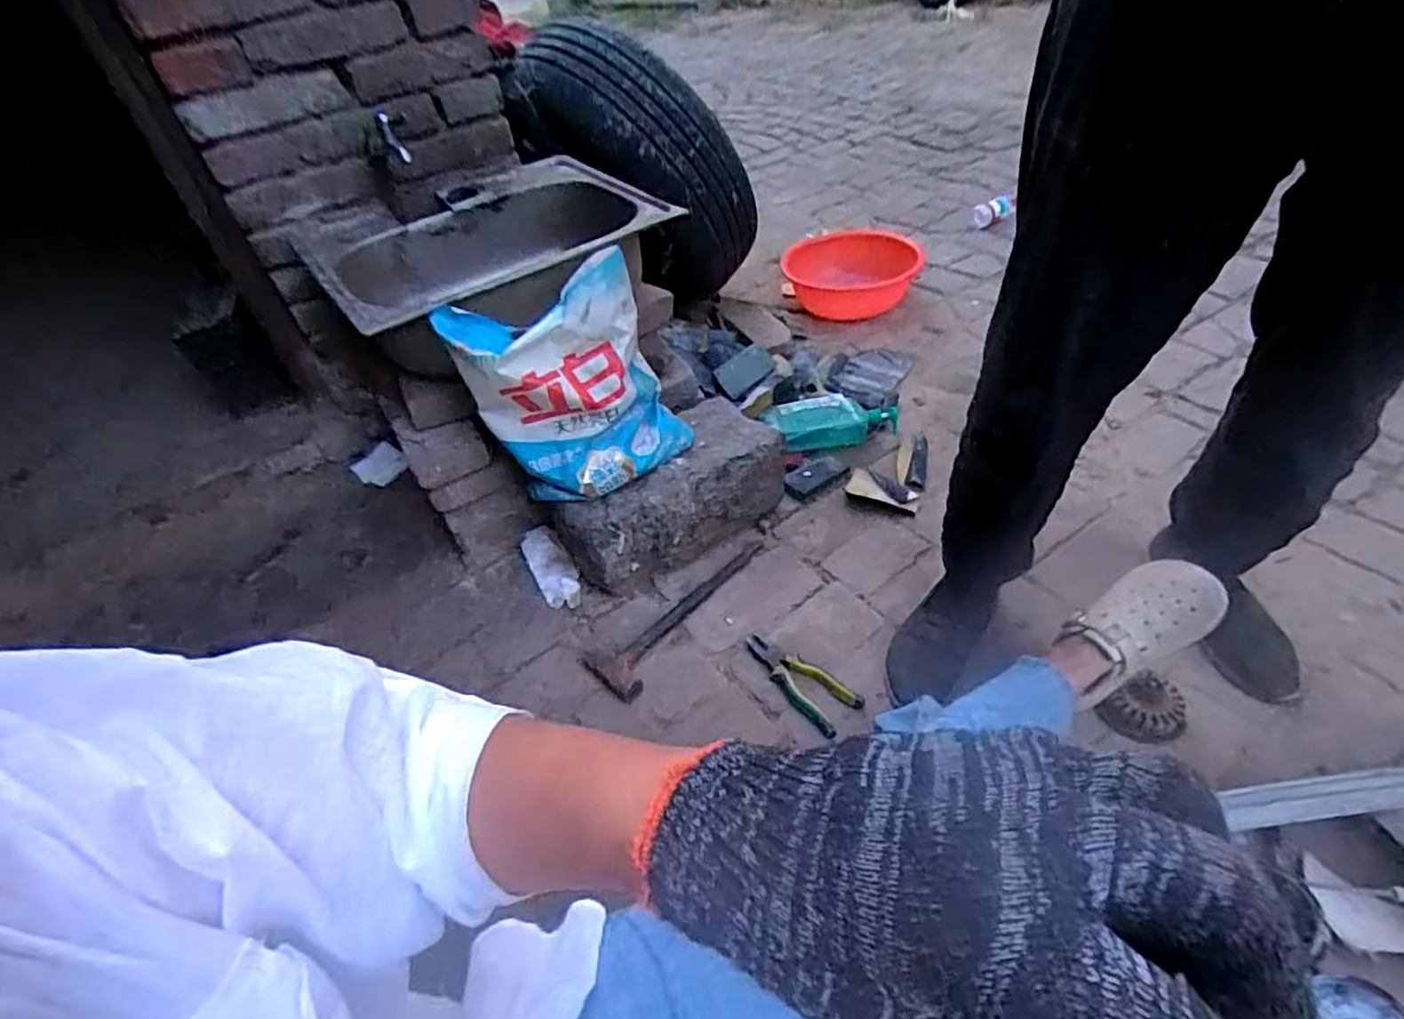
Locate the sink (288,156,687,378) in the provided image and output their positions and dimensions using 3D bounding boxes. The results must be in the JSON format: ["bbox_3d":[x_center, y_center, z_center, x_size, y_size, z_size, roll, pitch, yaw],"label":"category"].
[{"bbox_3d":[-0.343,-0.428,1.148,0.562,0.136,0.512,-28,47,-19],"label":"sink"}]

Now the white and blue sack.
[{"bbox_3d":[-0.185,-0.176,0.992,0.310,0.293,0.138,-20,45,-11],"label":"white and blue sack"}]

